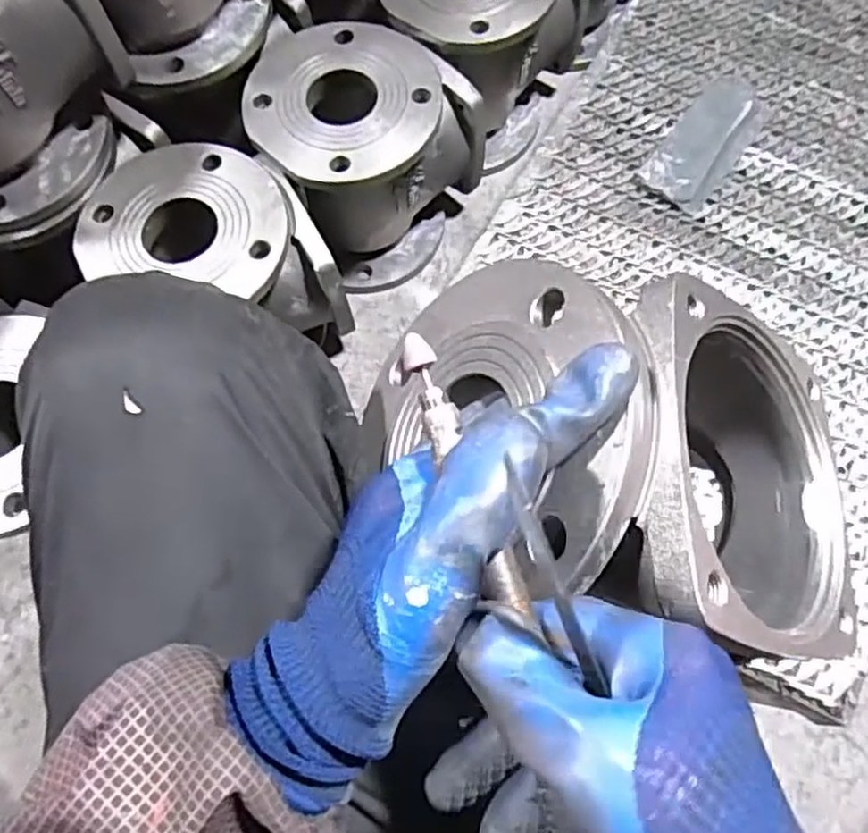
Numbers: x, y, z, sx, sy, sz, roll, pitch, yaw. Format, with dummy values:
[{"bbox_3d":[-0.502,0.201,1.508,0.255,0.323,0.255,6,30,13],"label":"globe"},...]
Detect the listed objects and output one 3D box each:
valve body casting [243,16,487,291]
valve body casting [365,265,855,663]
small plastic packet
[{"bbox_3d":[-0.078,-0.273,0.727,0.192,0.189,0.177,40,77,13],"label":"valve body casting"},{"bbox_3d":[0.092,0.020,0.328,0.216,0.137,0.146,9,72,4],"label":"valve body casting"},{"bbox_3d":[0.235,-0.239,0.606,0.060,0.020,0.136,34,76,12],"label":"small plastic packet"}]

